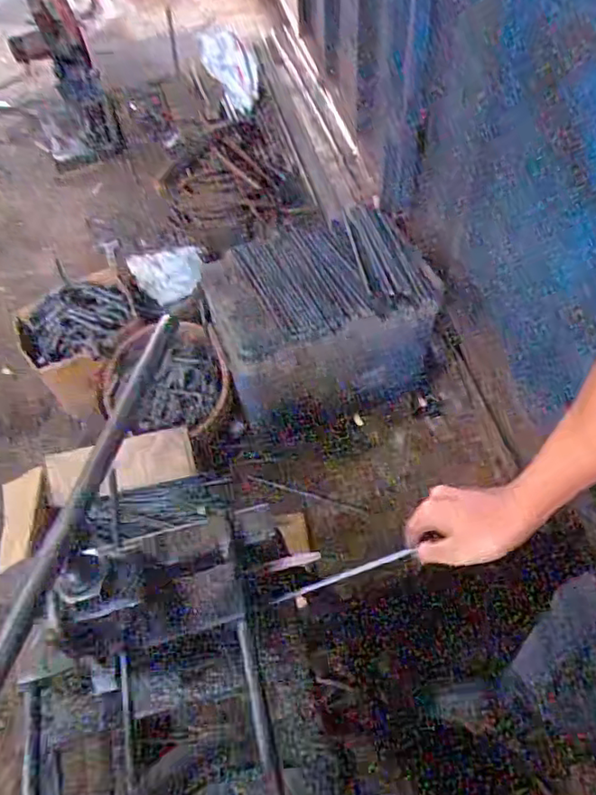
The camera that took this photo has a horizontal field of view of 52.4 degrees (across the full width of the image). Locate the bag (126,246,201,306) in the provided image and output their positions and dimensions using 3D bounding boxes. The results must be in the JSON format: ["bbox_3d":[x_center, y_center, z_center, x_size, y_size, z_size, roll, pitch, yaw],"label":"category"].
[{"bbox_3d":[-0.367,-0.365,1.735,0.206,0.081,0.206,-21,56,-10],"label":"bag"}]

